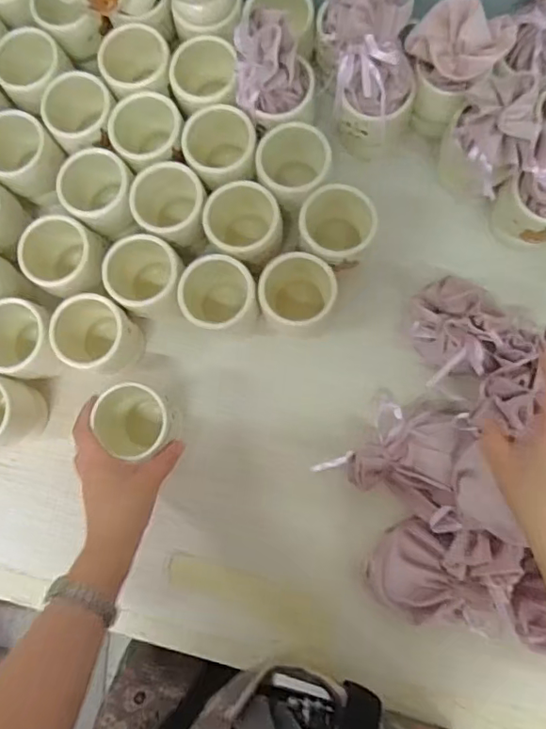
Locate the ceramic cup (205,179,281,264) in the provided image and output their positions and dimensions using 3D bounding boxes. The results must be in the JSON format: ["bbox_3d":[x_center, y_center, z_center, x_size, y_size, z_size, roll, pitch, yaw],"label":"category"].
[{"bbox_3d":[-0.029,-0.139,0.555,0.070,0.073,0.079,-29,81,0],"label":"ceramic cup"}]

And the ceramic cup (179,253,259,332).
[{"bbox_3d":[-0.053,-0.067,0.551,0.080,0.068,0.076,38,87,9],"label":"ceramic cup"}]

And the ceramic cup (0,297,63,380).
[{"bbox_3d":[-0.257,-0.023,0.572,0.076,0.092,0.070,-1,82,5],"label":"ceramic cup"}]

